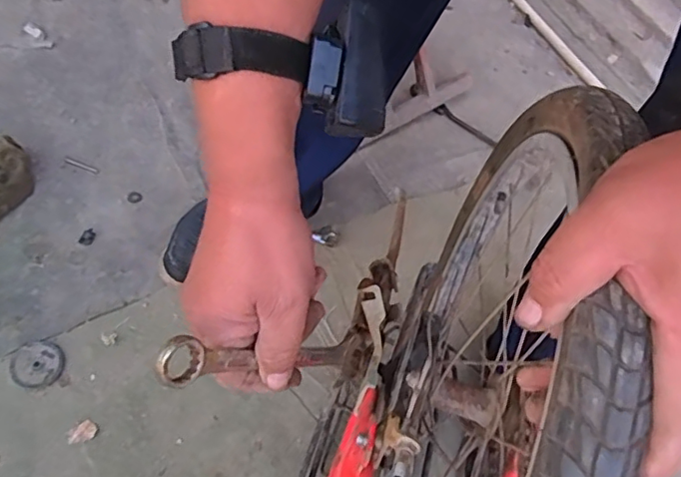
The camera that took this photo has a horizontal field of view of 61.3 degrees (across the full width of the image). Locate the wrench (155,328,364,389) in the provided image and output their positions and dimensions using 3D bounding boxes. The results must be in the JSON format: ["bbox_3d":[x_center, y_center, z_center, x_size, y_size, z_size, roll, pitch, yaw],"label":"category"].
[{"bbox_3d":[-0.036,0.070,0.352,0.013,0.184,0.023,40,105,30],"label":"wrench"}]

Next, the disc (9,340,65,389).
[{"bbox_3d":[-0.369,0.153,0.699,0.061,0.004,0.056,5,60,-9],"label":"disc"}]

